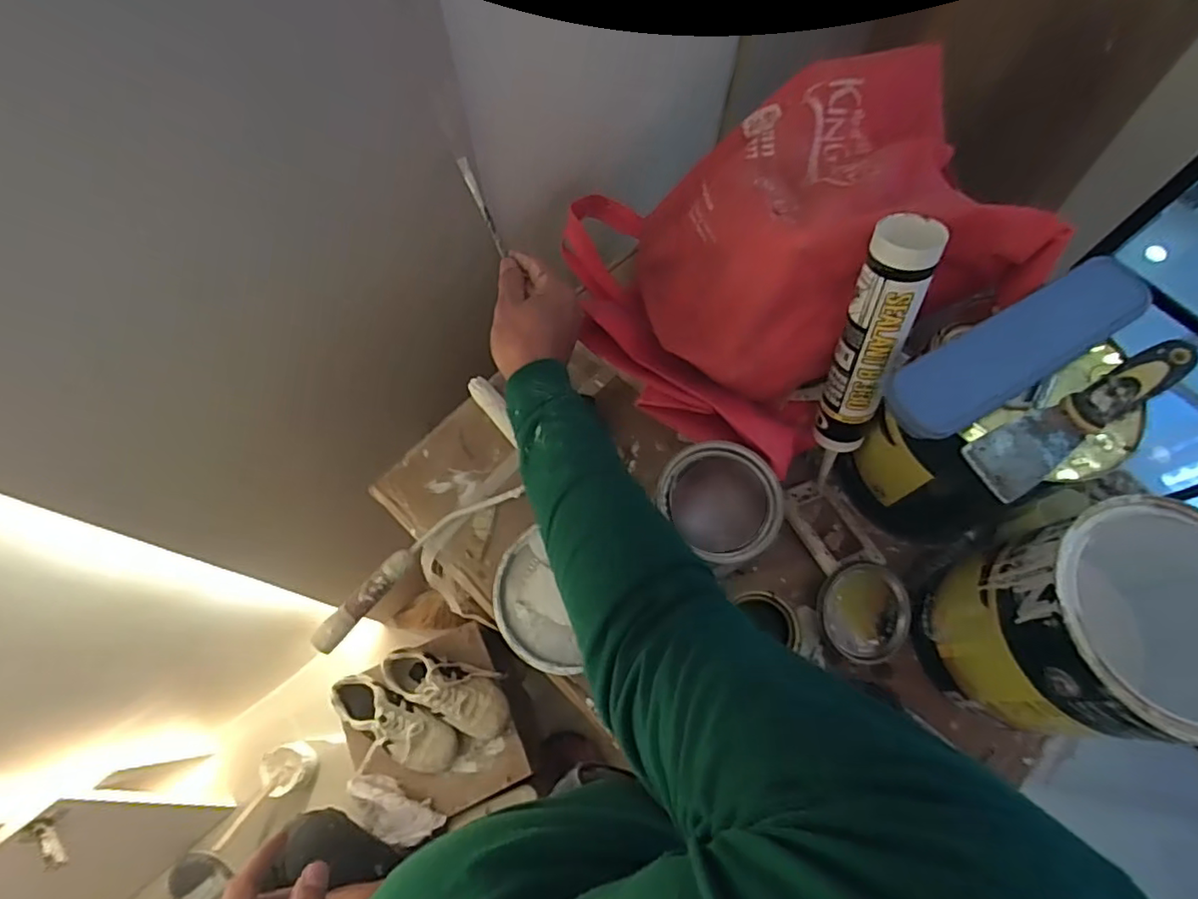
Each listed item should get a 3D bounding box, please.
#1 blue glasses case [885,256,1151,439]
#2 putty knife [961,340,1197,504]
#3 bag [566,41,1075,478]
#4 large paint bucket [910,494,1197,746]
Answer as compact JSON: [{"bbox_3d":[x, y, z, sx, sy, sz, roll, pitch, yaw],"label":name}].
[{"bbox_3d":[0.306,-0.076,0.437,0.191,0.032,0.058,-31,71,3],"label":"blue glasses case"},{"bbox_3d":[0.355,-0.026,0.437,0.181,0.036,0.055,-26,71,-10],"label":"putty knife"},{"bbox_3d":[0.157,-0.168,0.533,0.335,0.197,0.334,-8,68,-4],"label":"bag"},{"bbox_3d":[0.390,0.142,0.479,0.169,0.205,0.155,0,68,-1],"label":"large paint bucket"}]

